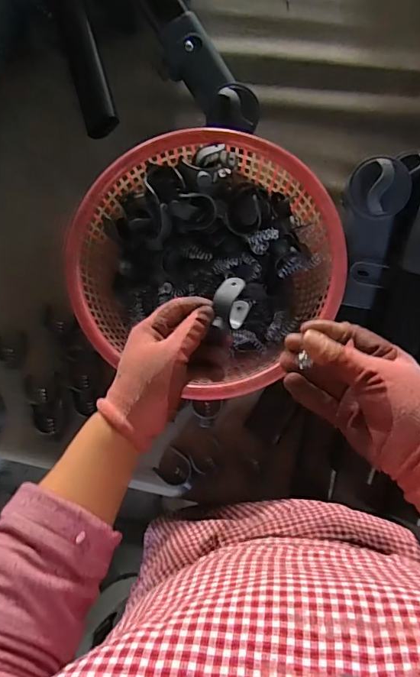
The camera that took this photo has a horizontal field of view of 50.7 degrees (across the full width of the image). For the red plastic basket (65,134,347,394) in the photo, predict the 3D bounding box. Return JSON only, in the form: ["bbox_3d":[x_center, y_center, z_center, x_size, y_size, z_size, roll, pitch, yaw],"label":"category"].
[{"bbox_3d":[-0.006,-0.089,0.528,0.291,0.084,0.277,0,84,3],"label":"red plastic basket"}]

